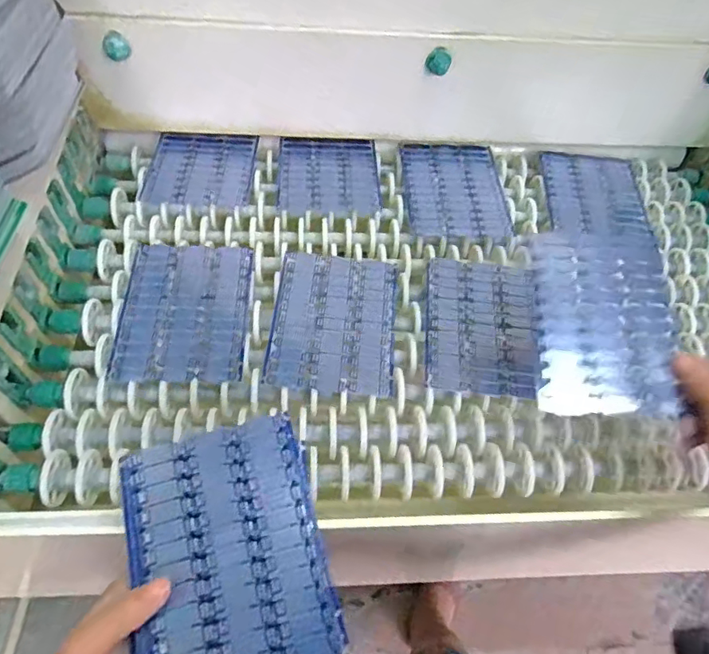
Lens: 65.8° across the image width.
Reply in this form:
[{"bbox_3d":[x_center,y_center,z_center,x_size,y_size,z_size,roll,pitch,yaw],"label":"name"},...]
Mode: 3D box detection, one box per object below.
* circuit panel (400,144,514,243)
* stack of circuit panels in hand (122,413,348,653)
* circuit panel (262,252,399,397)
[{"bbox_3d":[0.106,-0.149,0.589,0.104,0.006,0.135,0,57,-5],"label":"circuit panel"},{"bbox_3d":[-0.076,0.137,0.331,0.113,0.024,0.145,-11,58,-12],"label":"stack of circuit panels in hand"},{"bbox_3d":[-0.017,-0.007,0.485,0.105,0.004,0.141,7,56,-2],"label":"circuit panel"}]

